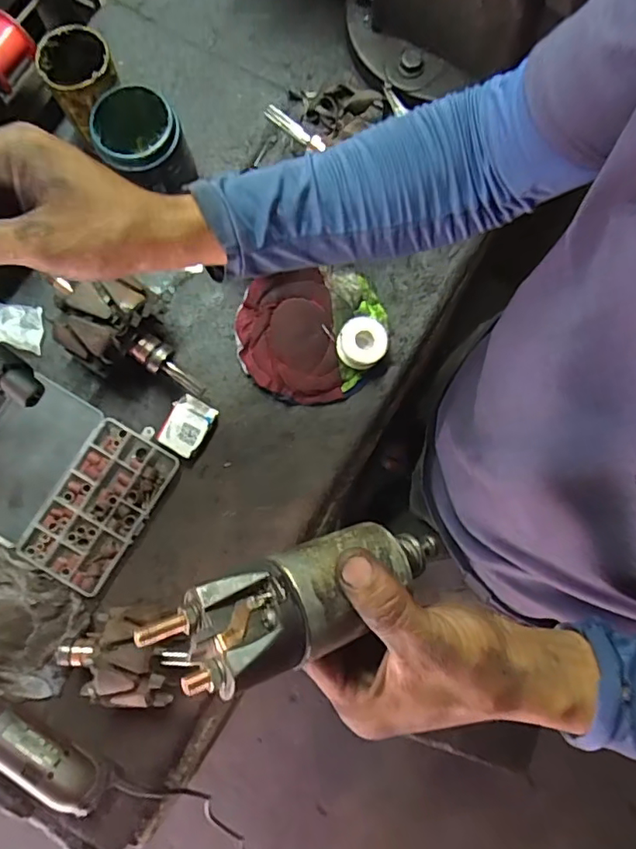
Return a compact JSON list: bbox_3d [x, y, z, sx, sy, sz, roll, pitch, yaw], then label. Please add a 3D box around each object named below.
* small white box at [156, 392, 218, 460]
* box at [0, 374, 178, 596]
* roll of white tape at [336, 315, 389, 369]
[{"bbox_3d":[-0.144,0.001,0.605,0.048,0.016,0.061,28,81,5],"label":"small white box"},{"bbox_3d":[-0.279,0.061,0.593,0.197,0.026,0.176,27,81,5],"label":"box"},{"bbox_3d":[0.050,-0.091,0.608,0.052,0.034,0.051,0,80,0],"label":"roll of white tape"}]

